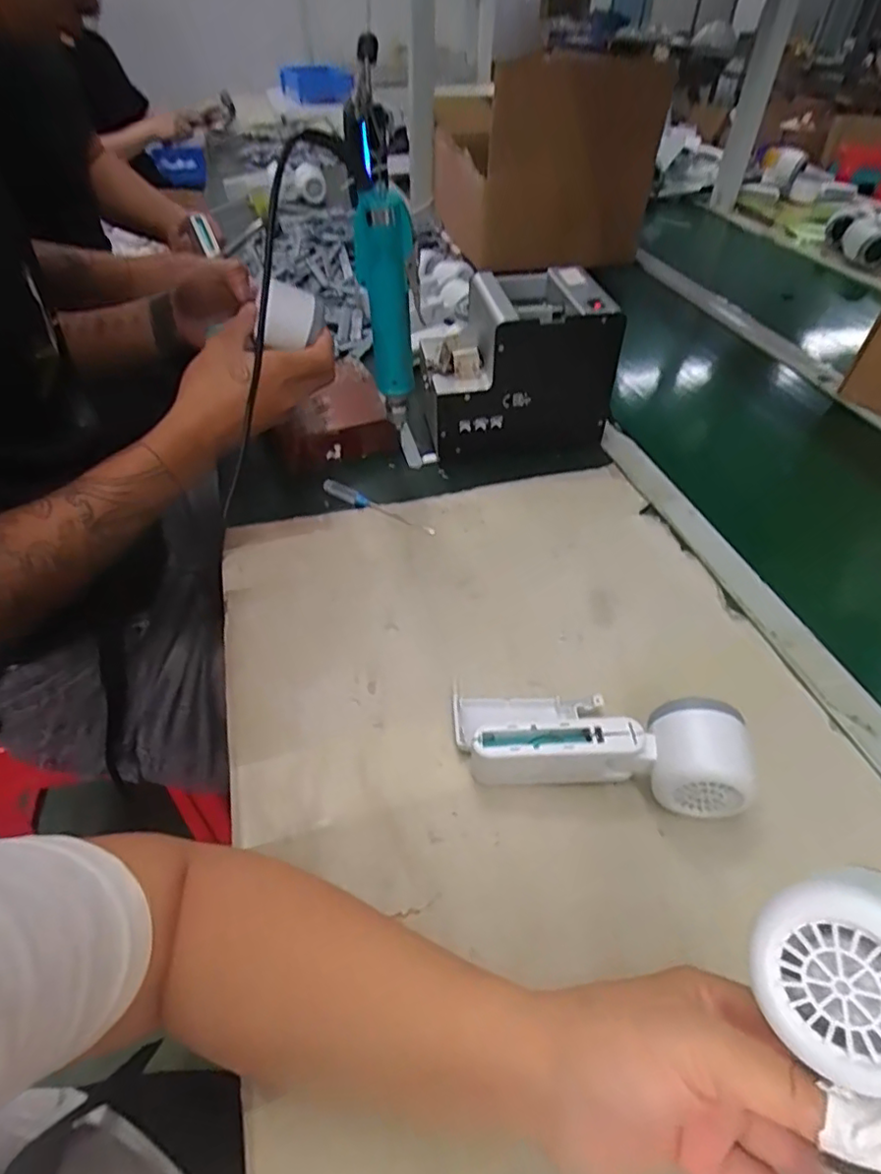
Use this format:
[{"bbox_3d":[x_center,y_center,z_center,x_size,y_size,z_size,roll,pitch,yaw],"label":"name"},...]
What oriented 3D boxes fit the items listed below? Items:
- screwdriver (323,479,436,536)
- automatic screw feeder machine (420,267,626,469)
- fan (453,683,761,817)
[{"bbox_3d":[-0.059,-0.080,0.584,0.121,0.014,0.015,22,50,20],"label":"screwdriver"},{"bbox_3d":[0.076,-0.233,0.640,0.180,0.146,0.130,-7,46,-6],"label":"automatic screw feeder machine"},{"bbox_3d":[0.096,0.092,0.386,0.174,0.053,0.067,7,46,7],"label":"fan"}]

